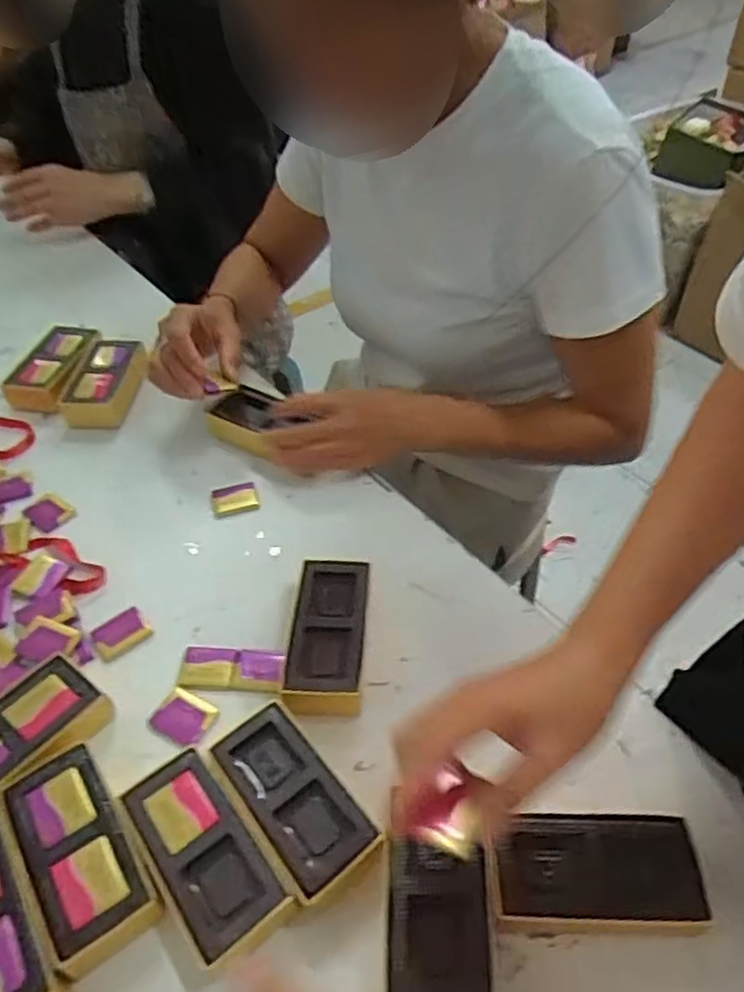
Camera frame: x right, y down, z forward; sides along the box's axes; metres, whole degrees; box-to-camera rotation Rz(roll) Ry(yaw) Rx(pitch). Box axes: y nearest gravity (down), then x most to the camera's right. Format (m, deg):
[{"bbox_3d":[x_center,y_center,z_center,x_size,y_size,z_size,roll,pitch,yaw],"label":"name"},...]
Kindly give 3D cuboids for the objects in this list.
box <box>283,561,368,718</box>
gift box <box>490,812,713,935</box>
[{"bbox_3d":[-0.032,0.101,0.512,0.054,0.032,0.113,3,46,3],"label":"box"},{"bbox_3d":[0.124,0.216,0.396,0.111,0.037,0.057,1,46,1],"label":"gift box"}]

